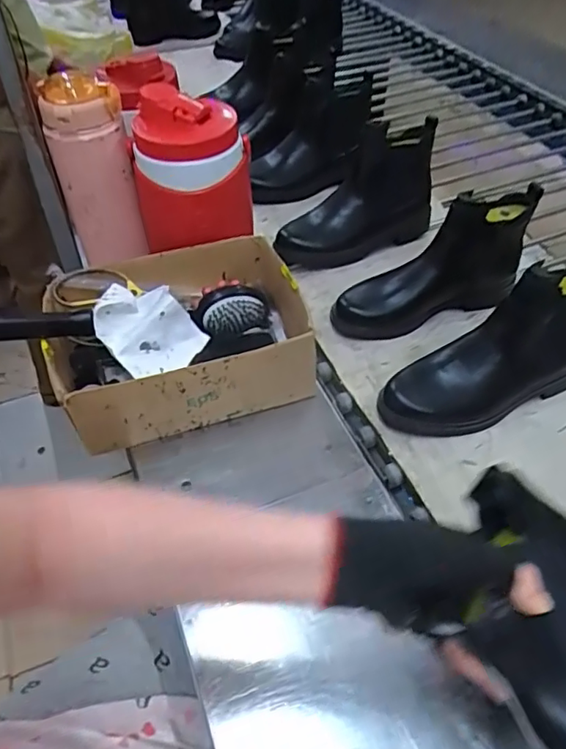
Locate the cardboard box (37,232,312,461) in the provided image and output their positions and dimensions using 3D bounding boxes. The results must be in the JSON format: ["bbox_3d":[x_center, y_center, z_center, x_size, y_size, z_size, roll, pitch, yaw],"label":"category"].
[{"bbox_3d":[-0.118,-0.049,0.653,0.275,0.112,0.203,-17,47,-7],"label":"cardboard box"}]

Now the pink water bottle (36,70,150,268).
[{"bbox_3d":[-0.246,-0.258,0.734,0.103,0.230,0.090,-25,49,-14],"label":"pink water bottle"}]

